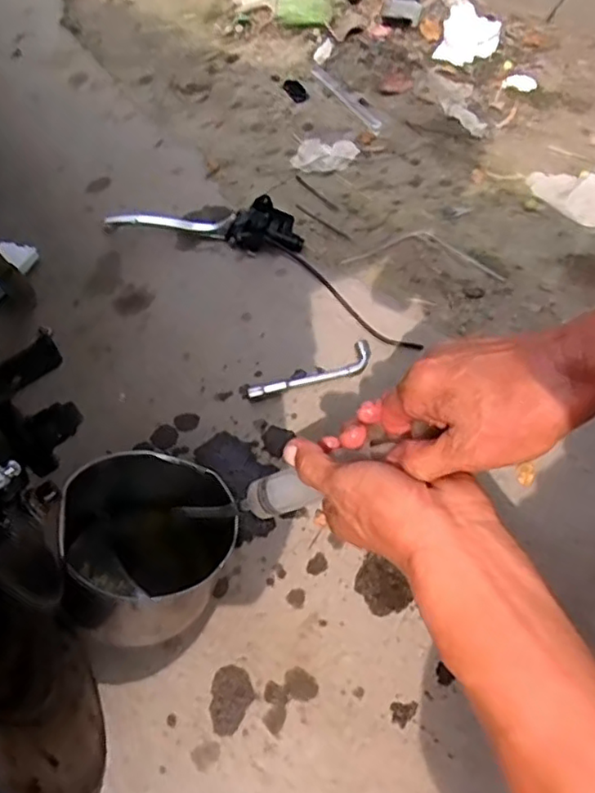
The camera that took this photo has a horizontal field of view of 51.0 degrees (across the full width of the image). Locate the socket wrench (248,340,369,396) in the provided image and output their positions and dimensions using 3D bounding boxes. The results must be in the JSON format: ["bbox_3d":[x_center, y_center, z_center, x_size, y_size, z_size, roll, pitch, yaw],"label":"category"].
[{"bbox_3d":[0.015,-0.021,0.645,0.131,0.017,0.031,-22,63,-8],"label":"socket wrench"}]

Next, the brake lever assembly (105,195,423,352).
[{"bbox_3d":[-0.028,-0.172,0.718,0.396,0.042,0.108,23,66,14],"label":"brake lever assembly"}]

